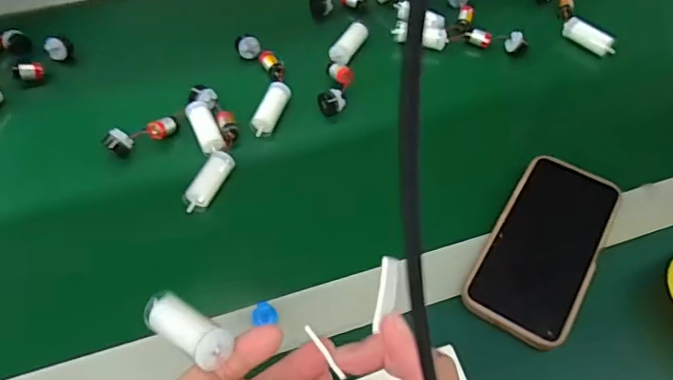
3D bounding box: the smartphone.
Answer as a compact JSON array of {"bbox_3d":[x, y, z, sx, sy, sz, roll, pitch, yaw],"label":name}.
[{"bbox_3d":[0.163,0.041,0.433,0.076,0.014,0.163,28,59,17],"label":"smartphone"}]

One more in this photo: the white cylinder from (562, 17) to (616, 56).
[{"bbox_3d":[0.266,-0.161,0.583,0.019,0.020,0.059,-29,61,-21],"label":"white cylinder"}]

